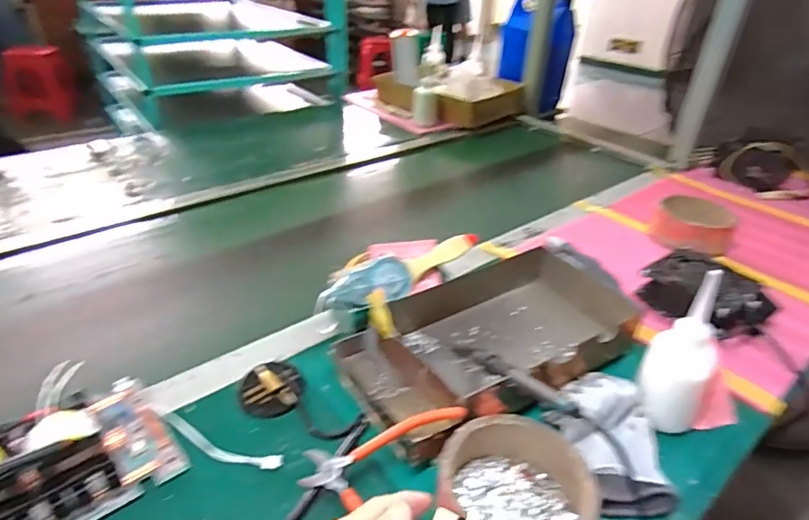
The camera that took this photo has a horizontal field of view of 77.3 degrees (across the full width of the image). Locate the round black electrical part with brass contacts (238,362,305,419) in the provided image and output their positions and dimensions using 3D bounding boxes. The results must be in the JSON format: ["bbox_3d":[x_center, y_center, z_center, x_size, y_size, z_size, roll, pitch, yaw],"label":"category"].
[{"bbox_3d":[-0.139,0.135,0.536,0.063,0.020,0.056,-9,34,-18],"label":"round black electrical part with brass contacts"}]

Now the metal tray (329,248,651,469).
[{"bbox_3d":[0.096,0.086,0.593,0.336,0.065,0.203,-15,36,-27],"label":"metal tray"}]

